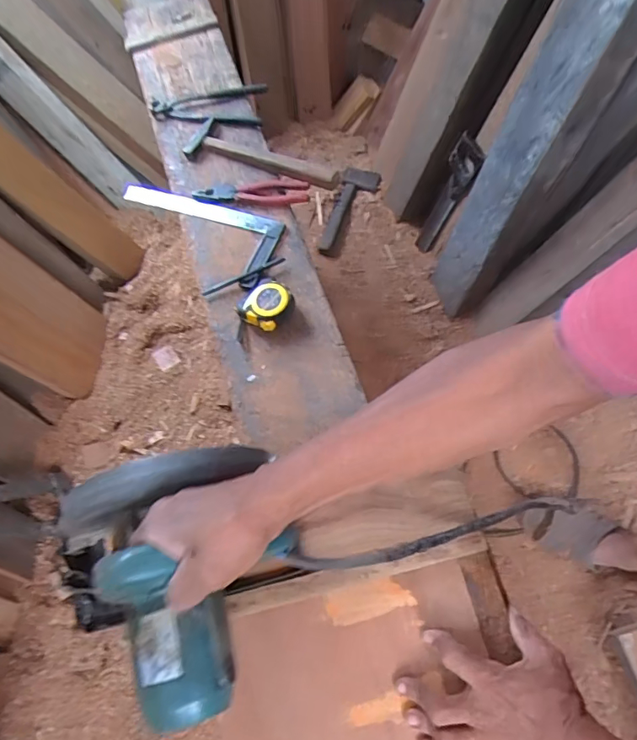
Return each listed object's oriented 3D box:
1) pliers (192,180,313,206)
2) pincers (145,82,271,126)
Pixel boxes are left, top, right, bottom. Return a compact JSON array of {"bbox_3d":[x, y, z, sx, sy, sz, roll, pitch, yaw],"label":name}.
[{"bbox_3d":[-0.114,-0.302,0.837,0.191,0.020,0.044,3,66,3],"label":"pliers"},{"bbox_3d":[-0.201,-0.486,0.921,0.219,0.019,0.108,-11,66,-3],"label":"pincers"}]

